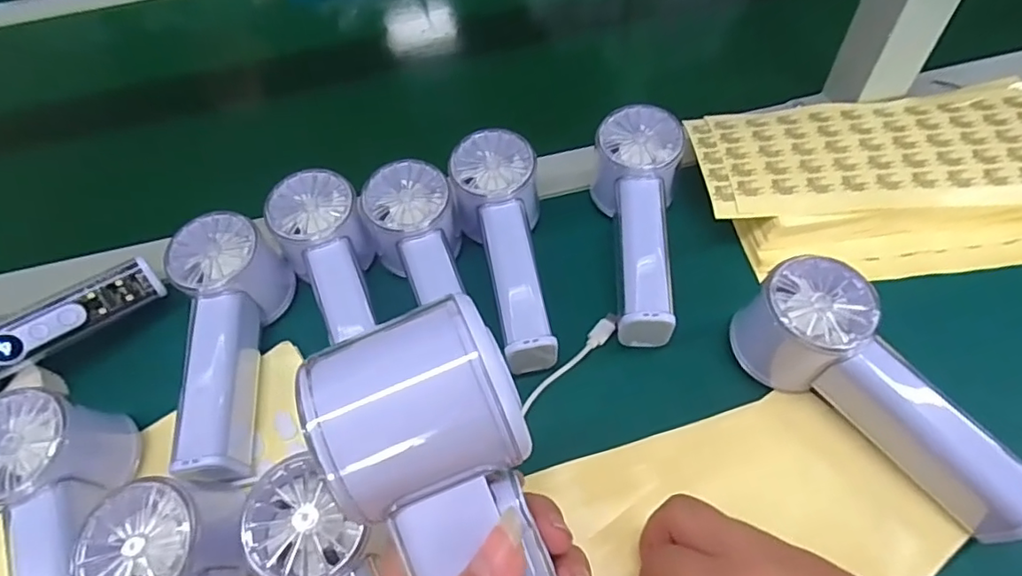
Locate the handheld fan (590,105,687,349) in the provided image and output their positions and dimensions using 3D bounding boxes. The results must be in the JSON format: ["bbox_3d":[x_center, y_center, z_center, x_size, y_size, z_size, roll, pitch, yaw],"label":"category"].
[{"bbox_3d":[0.076,-0.038,0.356,0.052,0.067,0.148,6,57,8],"label":"handheld fan"}]

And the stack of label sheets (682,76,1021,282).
[{"bbox_3d":[0.256,-0.078,0.387,0.253,0.039,0.138,-3,56,2],"label":"stack of label sheets"}]

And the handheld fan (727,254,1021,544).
[{"bbox_3d":[0.180,0.056,0.281,0.051,0.061,0.148,-26,58,-13],"label":"handheld fan"}]

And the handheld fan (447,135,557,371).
[{"bbox_3d":[-0.006,-0.022,0.353,0.054,0.066,0.145,-5,56,1],"label":"handheld fan"}]

